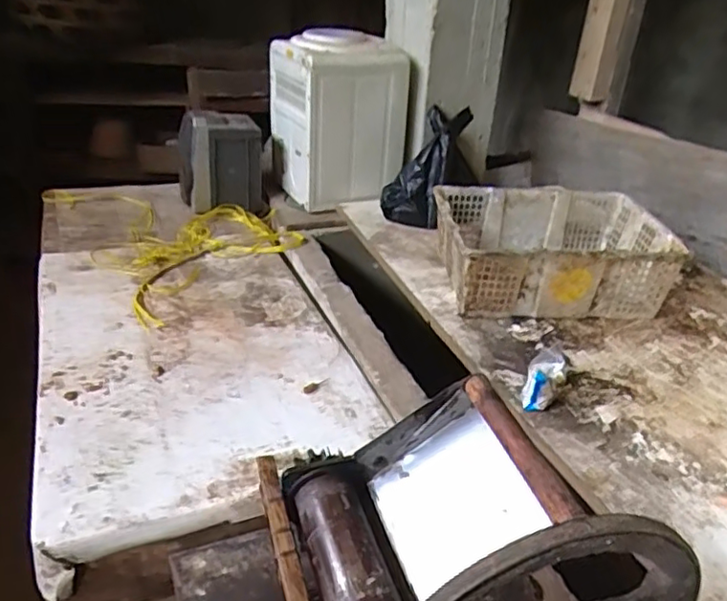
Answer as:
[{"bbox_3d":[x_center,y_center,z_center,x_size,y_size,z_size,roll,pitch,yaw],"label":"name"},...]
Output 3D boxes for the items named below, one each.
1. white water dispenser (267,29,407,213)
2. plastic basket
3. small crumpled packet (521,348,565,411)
[{"bbox_3d":[-0.077,-0.538,1.807,0.327,0.441,0.323,-9,32,-20],"label":"white water dispenser"},{"bbox_3d":[0.413,-0.103,1.391,0.477,0.182,0.338,1,30,-5],"label":"plastic basket"},{"bbox_3d":[0.305,0.130,1.040,0.056,0.055,0.115,20,64,29],"label":"small crumpled packet"}]

